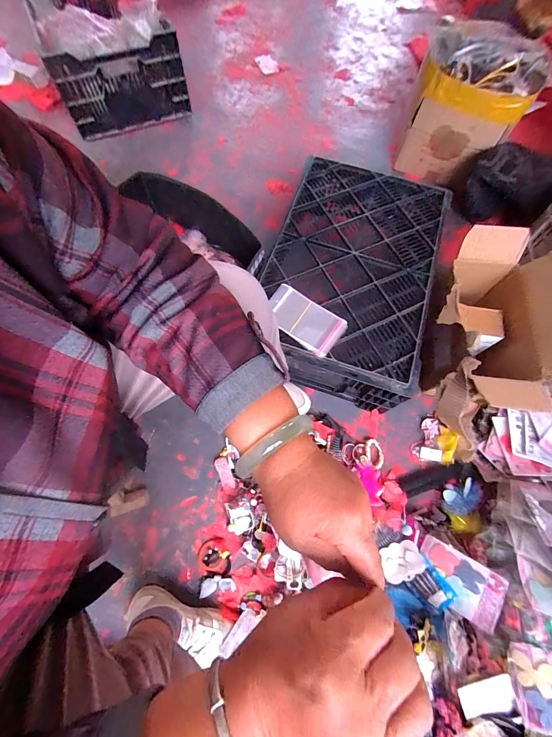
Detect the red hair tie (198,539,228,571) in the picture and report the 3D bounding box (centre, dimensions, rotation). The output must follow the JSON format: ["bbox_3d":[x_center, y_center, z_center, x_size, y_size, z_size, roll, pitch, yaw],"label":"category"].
[{"bbox_3d":[-0.134,0.388,0.652,0.057,0.007,0.059,1,69,-2],"label":"red hair tie"}]

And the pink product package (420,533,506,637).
[{"bbox_3d":[0.339,0.397,0.584,0.139,0.008,0.092,19,74,40],"label":"pink product package"}]

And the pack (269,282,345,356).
[{"bbox_3d":[0.057,-0.103,0.650,0.165,0.020,0.098,35,72,11],"label":"pack"}]

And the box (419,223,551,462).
[{"bbox_3d":[0.461,-0.059,0.703,0.223,0.241,0.412,8,69,1],"label":"box"}]

